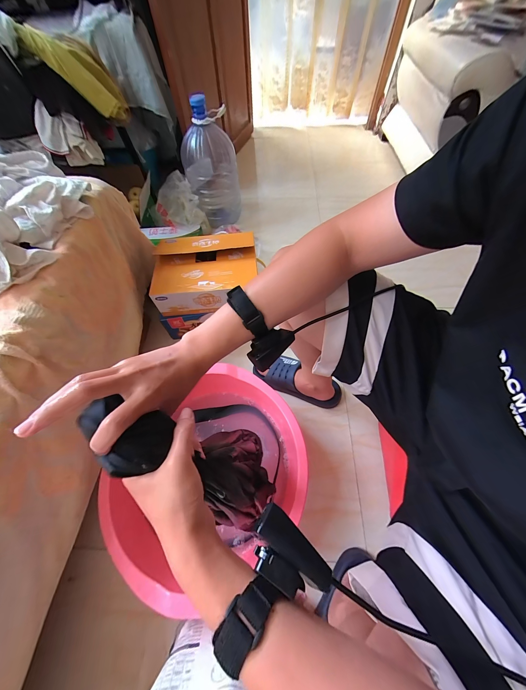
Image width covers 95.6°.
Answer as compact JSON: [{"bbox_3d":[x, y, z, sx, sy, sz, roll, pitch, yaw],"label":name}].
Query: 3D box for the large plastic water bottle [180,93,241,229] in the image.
[{"bbox_3d":[-0.241,-0.846,1.133,0.234,0.464,0.267,-7,60,-2],"label":"large plastic water bottle"}]

